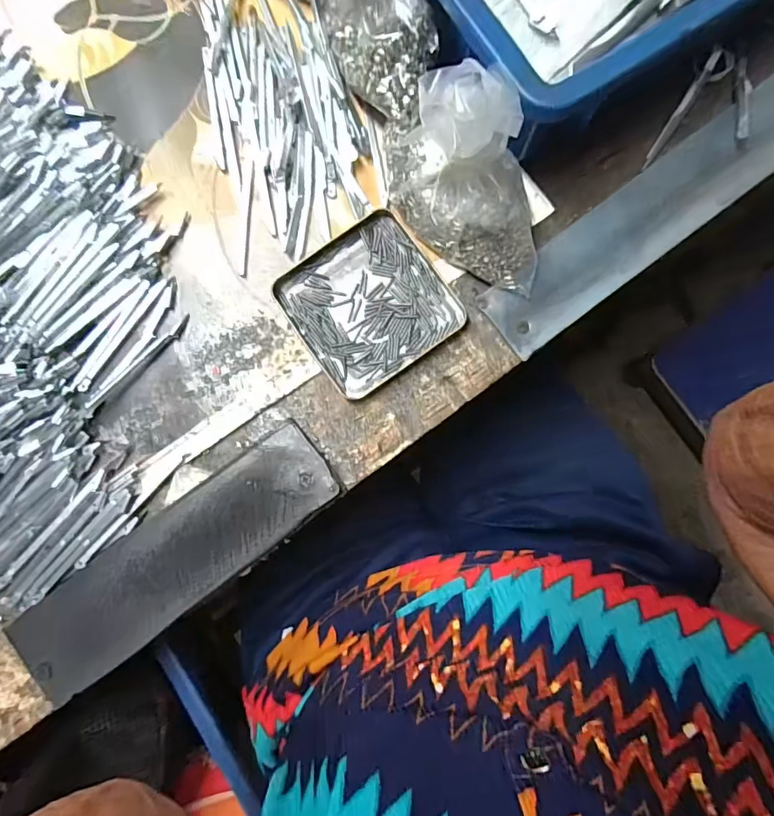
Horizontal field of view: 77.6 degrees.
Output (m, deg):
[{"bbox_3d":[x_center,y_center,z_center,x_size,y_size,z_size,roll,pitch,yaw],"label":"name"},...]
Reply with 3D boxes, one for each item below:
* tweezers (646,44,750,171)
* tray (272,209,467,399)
[{"bbox_3d":[0.220,-0.194,0.318,0.049,0.010,0.099,33,86,3],"label":"tweezers"},{"bbox_3d":[-0.013,-0.070,0.318,0.096,0.008,0.099,-36,86,-2],"label":"tray"}]

